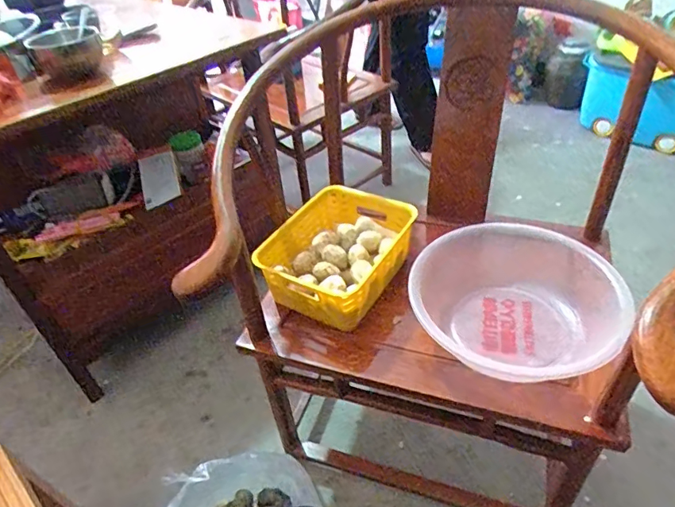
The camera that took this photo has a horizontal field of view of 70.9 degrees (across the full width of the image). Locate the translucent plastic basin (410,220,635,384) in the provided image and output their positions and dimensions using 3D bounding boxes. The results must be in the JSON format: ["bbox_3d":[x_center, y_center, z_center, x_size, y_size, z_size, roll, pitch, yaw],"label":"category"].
[{"bbox_3d":[0.279,0.064,0.730,0.281,0.101,0.268,-3,41,3],"label":"translucent plastic basin"}]

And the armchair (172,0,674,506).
[{"bbox_3d":[0.211,0.035,0.822,0.577,0.761,0.540,15,45,22],"label":"armchair"}]

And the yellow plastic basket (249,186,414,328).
[{"bbox_3d":[0.013,0.005,0.839,0.192,0.130,0.271,24,48,29],"label":"yellow plastic basket"}]

